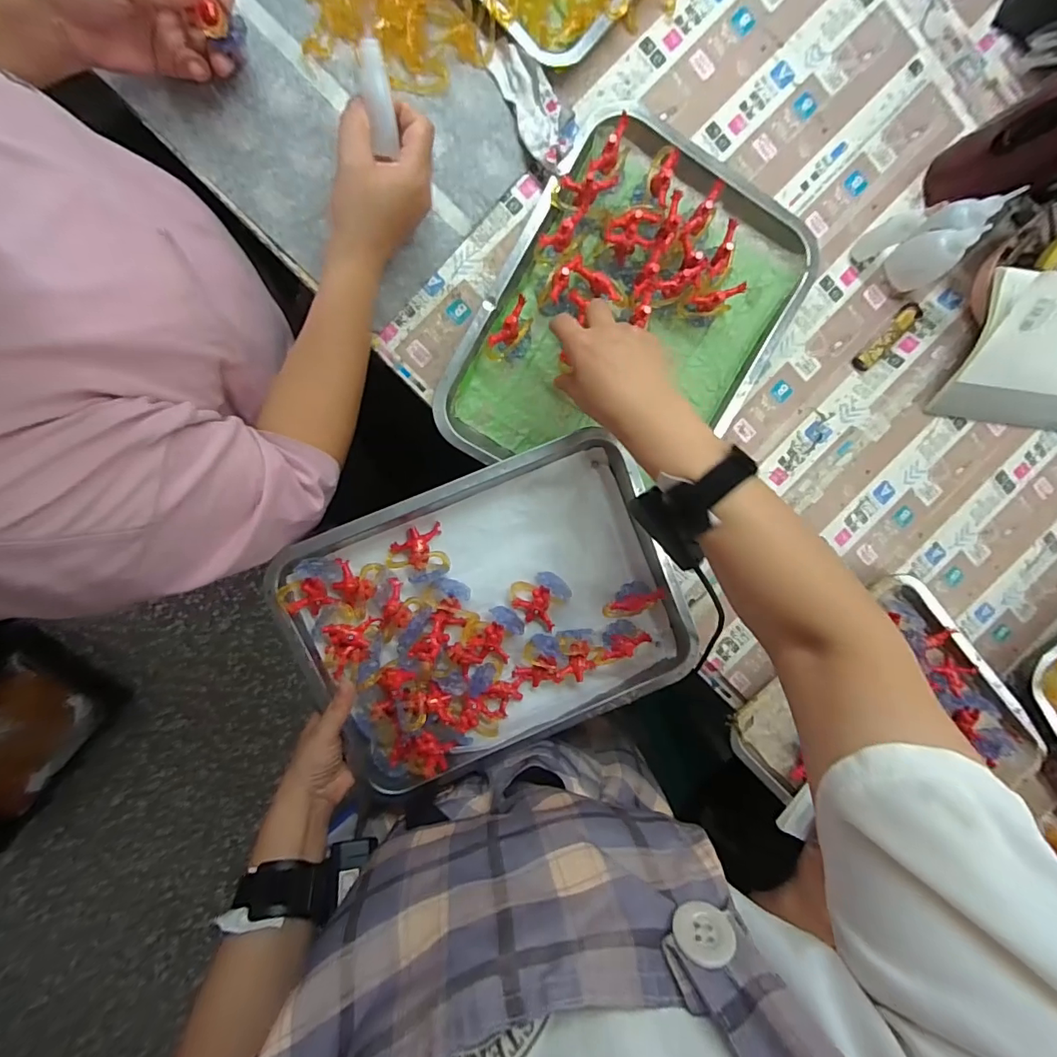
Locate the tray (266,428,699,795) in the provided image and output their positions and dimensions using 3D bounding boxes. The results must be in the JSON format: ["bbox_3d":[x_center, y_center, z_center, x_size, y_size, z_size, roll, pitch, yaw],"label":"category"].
[{"bbox_3d":[-0.031,0.079,0.470,0.332,0.050,0.253,-23,98,-2],"label":"tray"}]

